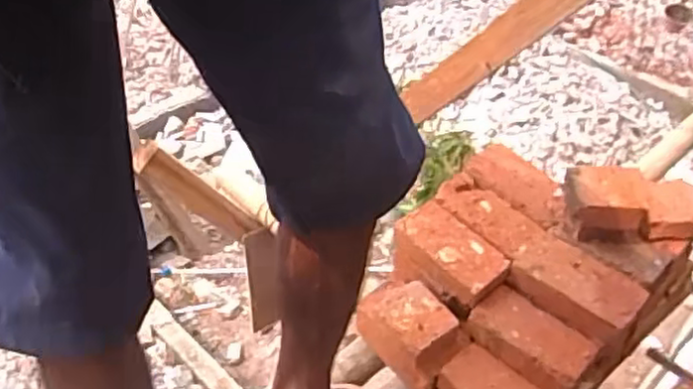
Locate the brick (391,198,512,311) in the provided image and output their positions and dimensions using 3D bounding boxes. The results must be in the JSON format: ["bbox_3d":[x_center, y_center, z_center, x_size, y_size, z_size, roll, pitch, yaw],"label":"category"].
[{"bbox_3d":[0.144,0.092,0.967,0.090,0.071,0.153,-27,47,-30],"label":"brick"}]

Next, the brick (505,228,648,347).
[{"bbox_3d":[0.299,0.121,0.902,0.091,0.048,0.158,-31,49,-33],"label":"brick"}]

